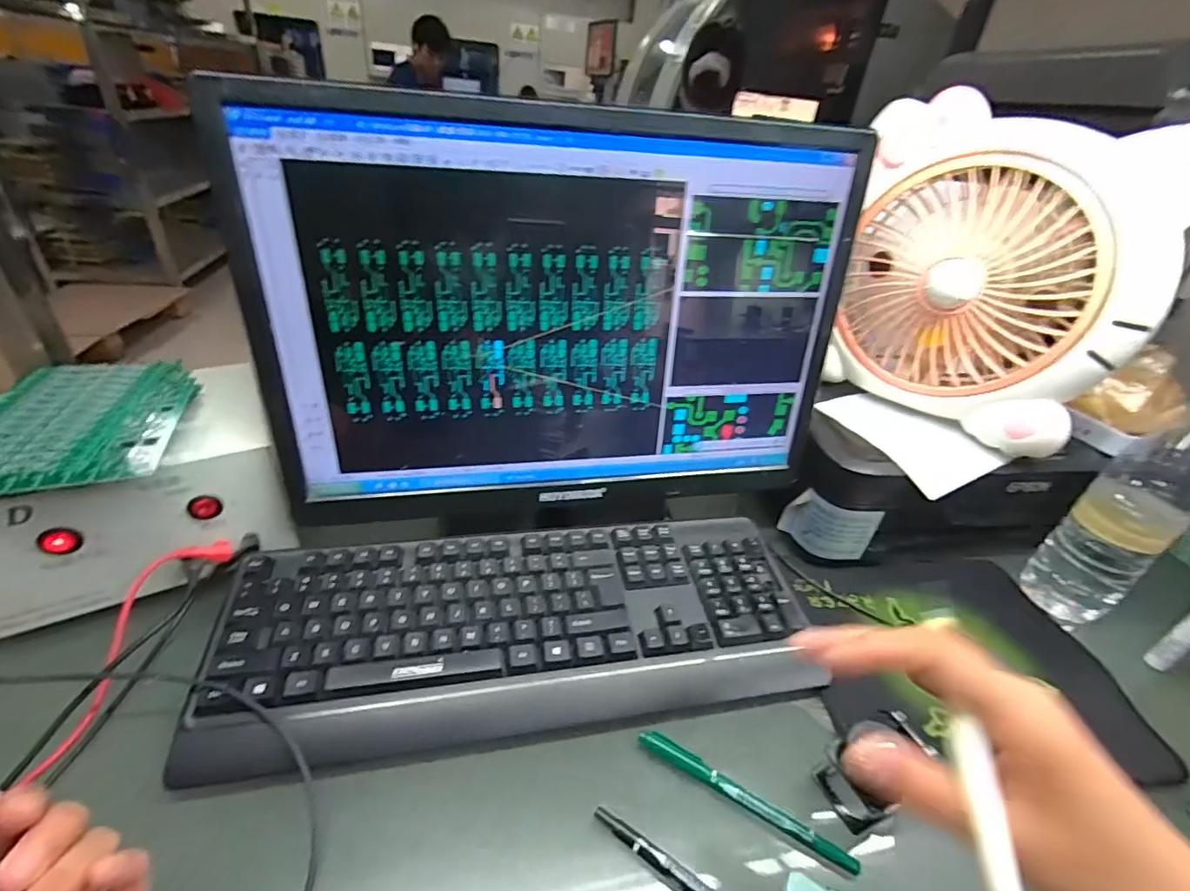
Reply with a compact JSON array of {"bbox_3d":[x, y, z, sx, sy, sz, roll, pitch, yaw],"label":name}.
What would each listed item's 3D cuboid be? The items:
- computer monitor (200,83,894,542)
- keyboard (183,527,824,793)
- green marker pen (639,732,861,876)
[{"bbox_3d":[-0.014,-0.084,0.393,0.429,0.281,0.060,-5,36,-15],"label":"computer monitor"},{"bbox_3d":[-0.050,0.138,0.398,0.422,0.043,0.156,-2,35,-11],"label":"keyboard"},{"bbox_3d":[0.092,0.217,0.324,0.137,0.007,0.014,22,38,22],"label":"green marker pen"}]

